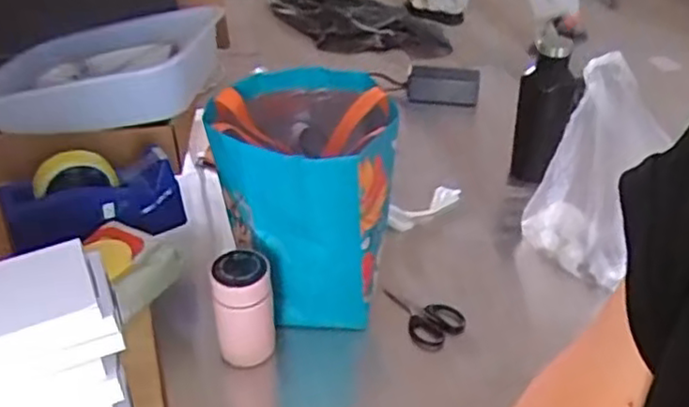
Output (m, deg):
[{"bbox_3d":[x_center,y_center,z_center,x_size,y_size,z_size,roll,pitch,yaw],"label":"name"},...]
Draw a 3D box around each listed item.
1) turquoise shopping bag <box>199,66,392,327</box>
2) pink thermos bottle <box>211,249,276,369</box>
[{"bbox_3d":[-0.050,-0.006,0.827,0.198,0.245,0.223,-5,37,-7],"label":"turquoise shopping bag"},{"bbox_3d":[-0.108,0.117,0.752,0.060,0.122,0.052,-5,37,-7],"label":"pink thermos bottle"}]

